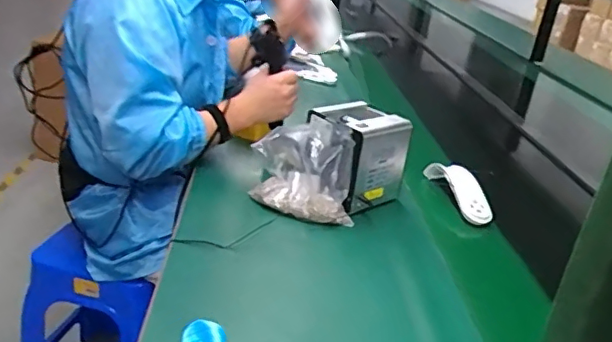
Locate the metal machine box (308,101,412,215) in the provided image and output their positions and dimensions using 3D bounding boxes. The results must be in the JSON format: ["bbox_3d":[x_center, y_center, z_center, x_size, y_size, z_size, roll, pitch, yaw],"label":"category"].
[{"bbox_3d":[0.081,-0.022,0.957,0.154,0.147,0.131,-16,31,-42],"label":"metal machine box"}]

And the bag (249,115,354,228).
[{"bbox_3d":[-0.004,-0.010,0.895,0.152,0.126,0.117,7,23,2],"label":"bag"}]

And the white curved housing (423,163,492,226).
[{"bbox_3d":[0.283,0.037,1.030,0.063,0.052,0.190,0,23,-14],"label":"white curved housing"}]

